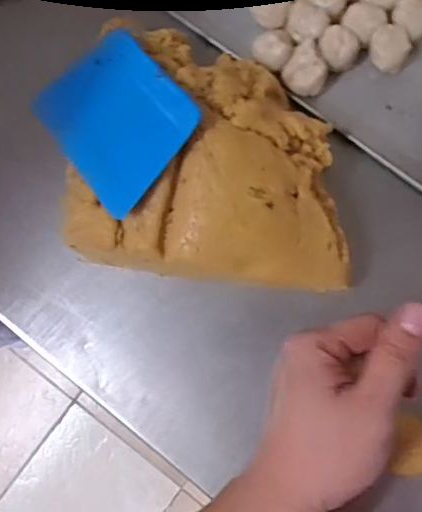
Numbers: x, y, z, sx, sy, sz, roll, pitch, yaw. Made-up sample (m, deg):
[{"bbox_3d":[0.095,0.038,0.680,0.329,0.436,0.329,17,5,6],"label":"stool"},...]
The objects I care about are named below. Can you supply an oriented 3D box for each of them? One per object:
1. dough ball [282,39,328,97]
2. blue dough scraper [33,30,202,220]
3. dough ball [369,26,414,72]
[{"bbox_3d":[0.072,-0.139,0.440,0.033,0.025,0.033,-1,83,4],"label":"dough ball"},{"bbox_3d":[-0.066,-0.097,0.399,0.089,0.004,0.123,-42,64,6],"label":"blue dough scraper"},{"bbox_3d":[0.135,-0.157,0.440,0.030,0.021,0.026,44,87,8],"label":"dough ball"}]

